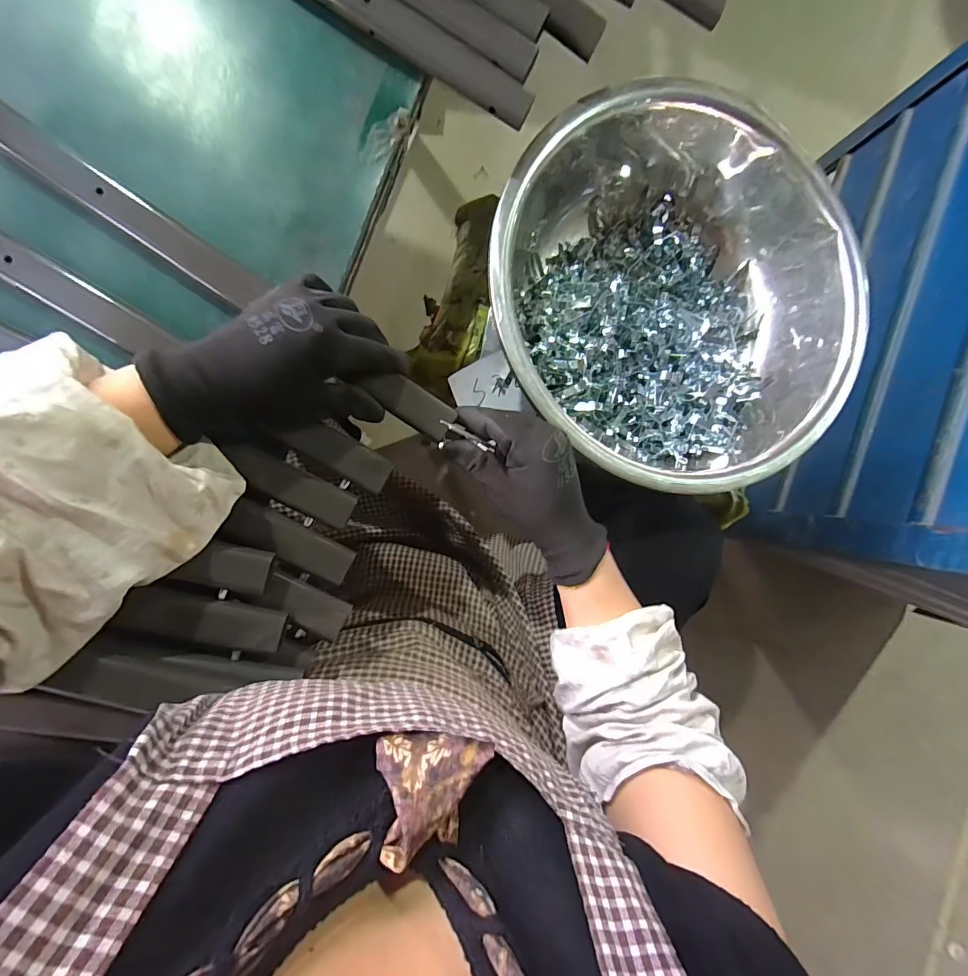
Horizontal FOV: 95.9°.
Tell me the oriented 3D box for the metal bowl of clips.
[{"bbox_3d":[0.192,-0.188,0.454,0.349,0.106,0.365,0,91,-9],"label":"metal bowl of clips"}]

